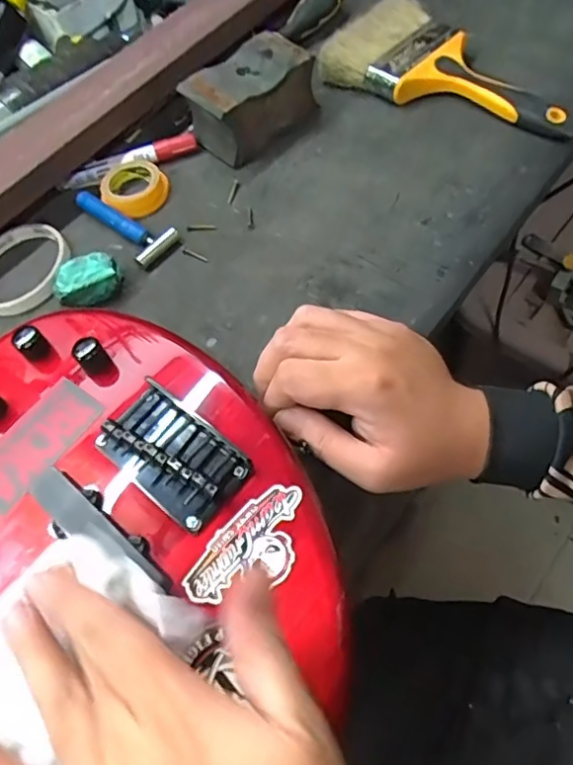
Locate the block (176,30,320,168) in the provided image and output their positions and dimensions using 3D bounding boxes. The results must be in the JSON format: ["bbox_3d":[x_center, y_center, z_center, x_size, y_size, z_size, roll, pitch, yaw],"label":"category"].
[{"bbox_3d":[-0.031,-0.251,0.495,0.103,0.052,0.071,-40,63,-15],"label":"block"}]

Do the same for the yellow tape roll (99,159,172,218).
[{"bbox_3d":[-0.134,-0.168,0.490,0.057,0.018,0.060,-4,59,6],"label":"yellow tape roll"}]

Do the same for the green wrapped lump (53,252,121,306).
[{"bbox_3d":[-0.153,-0.079,0.432,0.048,0.020,0.032,-21,59,-5],"label":"green wrapped lump"}]

